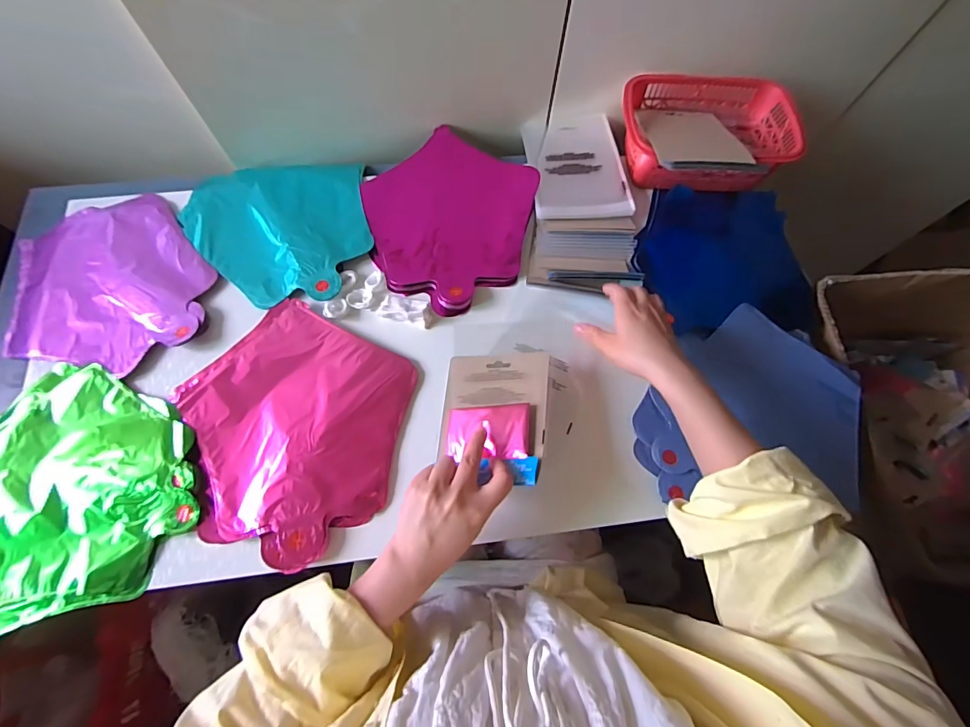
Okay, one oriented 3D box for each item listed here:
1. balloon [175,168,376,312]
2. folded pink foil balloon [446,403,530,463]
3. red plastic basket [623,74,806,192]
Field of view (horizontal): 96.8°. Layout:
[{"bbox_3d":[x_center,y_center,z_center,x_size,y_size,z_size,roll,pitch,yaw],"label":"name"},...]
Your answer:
[{"bbox_3d":[-0.264,-0.169,0.543,0.227,0.010,0.201,-5,70,-2],"label":"balloon"},{"bbox_3d":[0.002,0.070,0.439,0.089,0.008,0.057,-6,53,20],"label":"folded pink foil balloon"},{"bbox_3d":[0.284,-0.304,0.566,0.215,0.068,0.138,-1,70,-2],"label":"red plastic basket"}]

